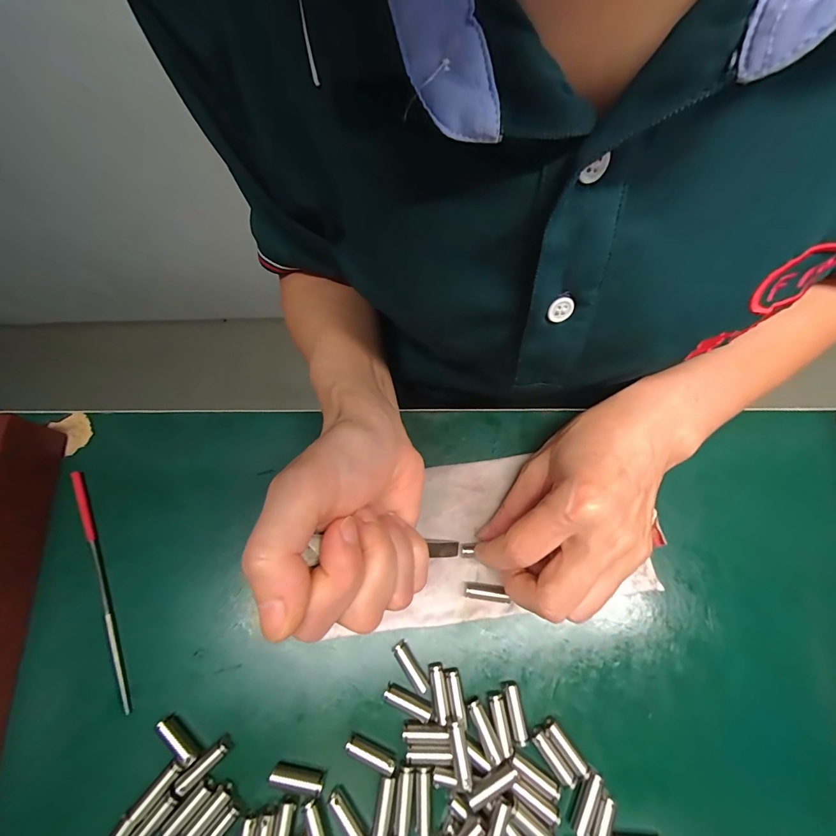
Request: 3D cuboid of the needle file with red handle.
[{"bbox_3d":[-0.178,0.090,0.207,0.008,0.004,0.135,-29,70,-11],"label":"needle file with red handle"}]

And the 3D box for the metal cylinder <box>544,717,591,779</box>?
[{"bbox_3d":[0.072,0.161,0.181,0.008,0.006,0.024,-37,71,-14],"label":"metal cylinder"}]

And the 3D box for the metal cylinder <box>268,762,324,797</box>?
[{"bbox_3d":[-0.056,0.169,0.175,0.024,0.008,0.008,13,67,6],"label":"metal cylinder"}]

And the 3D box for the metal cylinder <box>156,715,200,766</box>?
[{"bbox_3d":[-0.115,0.155,0.178,0.024,0.007,0.006,40,73,16],"label":"metal cylinder"}]

